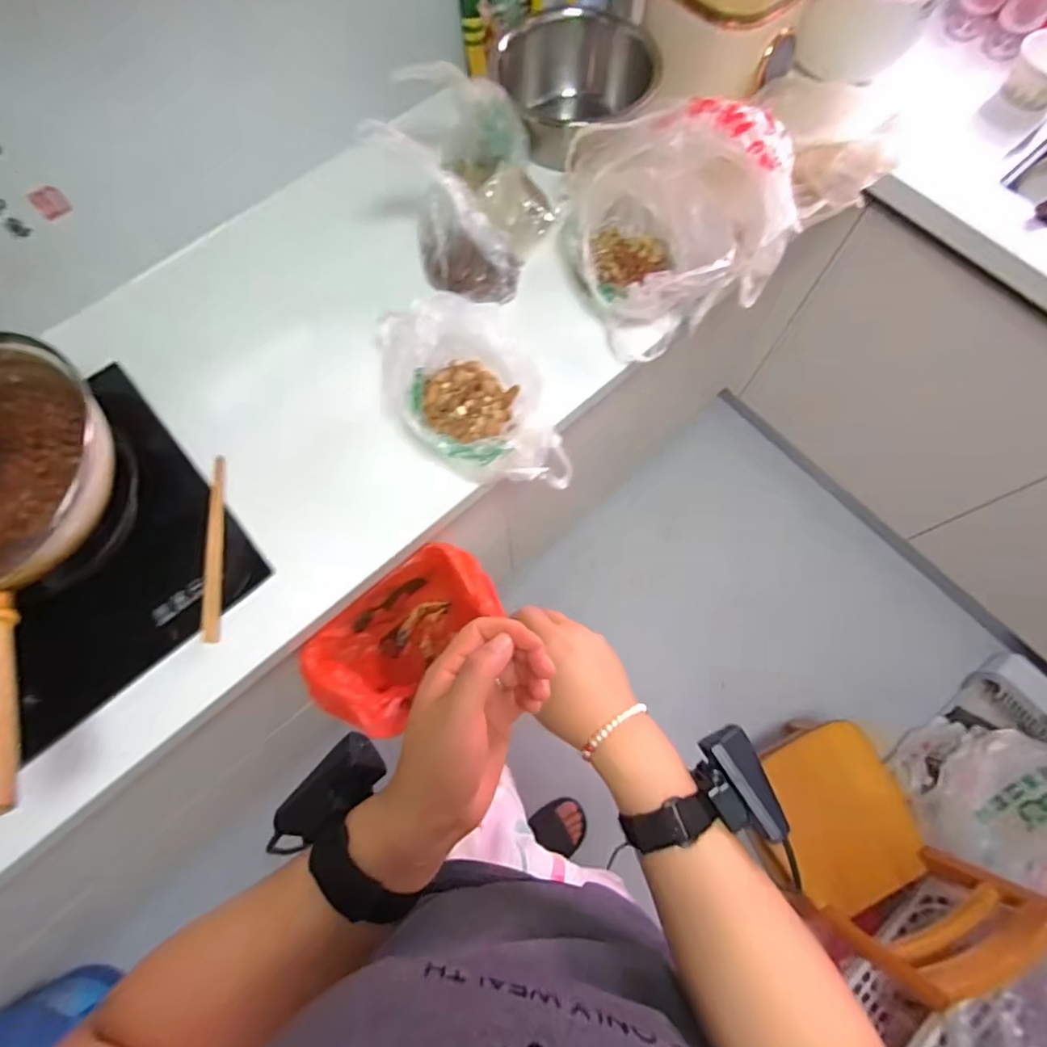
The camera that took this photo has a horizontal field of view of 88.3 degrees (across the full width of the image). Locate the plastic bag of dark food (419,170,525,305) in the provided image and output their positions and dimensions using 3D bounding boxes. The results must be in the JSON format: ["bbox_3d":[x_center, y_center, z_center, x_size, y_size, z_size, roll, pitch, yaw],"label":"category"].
[{"bbox_3d":[-0.078,-0.390,0.752,0.141,0.114,0.086,18,73,8],"label":"plastic bag of dark food"}]

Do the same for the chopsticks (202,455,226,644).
[{"bbox_3d":[-0.381,0.027,0.668,0.018,0.013,0.235,-7,71,-1],"label":"chopsticks"}]

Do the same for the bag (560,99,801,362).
[{"bbox_3d":[0.200,-0.394,0.729,0.298,0.165,0.286,11,72,5],"label":"bag"}]

